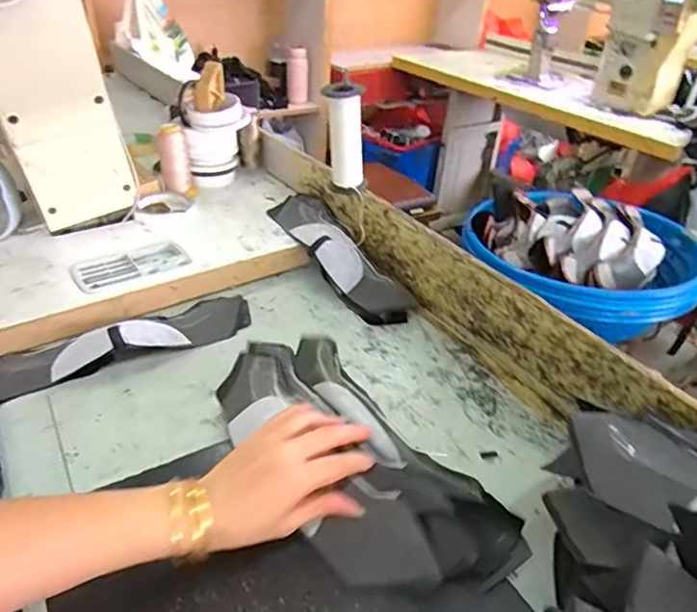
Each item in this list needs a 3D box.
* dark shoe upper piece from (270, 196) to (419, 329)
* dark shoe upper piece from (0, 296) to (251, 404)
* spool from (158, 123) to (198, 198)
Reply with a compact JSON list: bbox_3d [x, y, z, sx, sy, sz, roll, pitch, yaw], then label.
[{"bbox_3d":[-0.017,-0.082,0.808,0.098,0.067,0.304,-17,41,-28],"label":"dark shoe upper piece"},{"bbox_3d":[-0.273,0.037,0.637,0.325,0.035,0.077,-17,41,-28],"label":"dark shoe upper piece"},{"bbox_3d":[-0.289,-0.243,0.899,0.051,0.109,0.054,-8,37,-18],"label":"spool"}]

